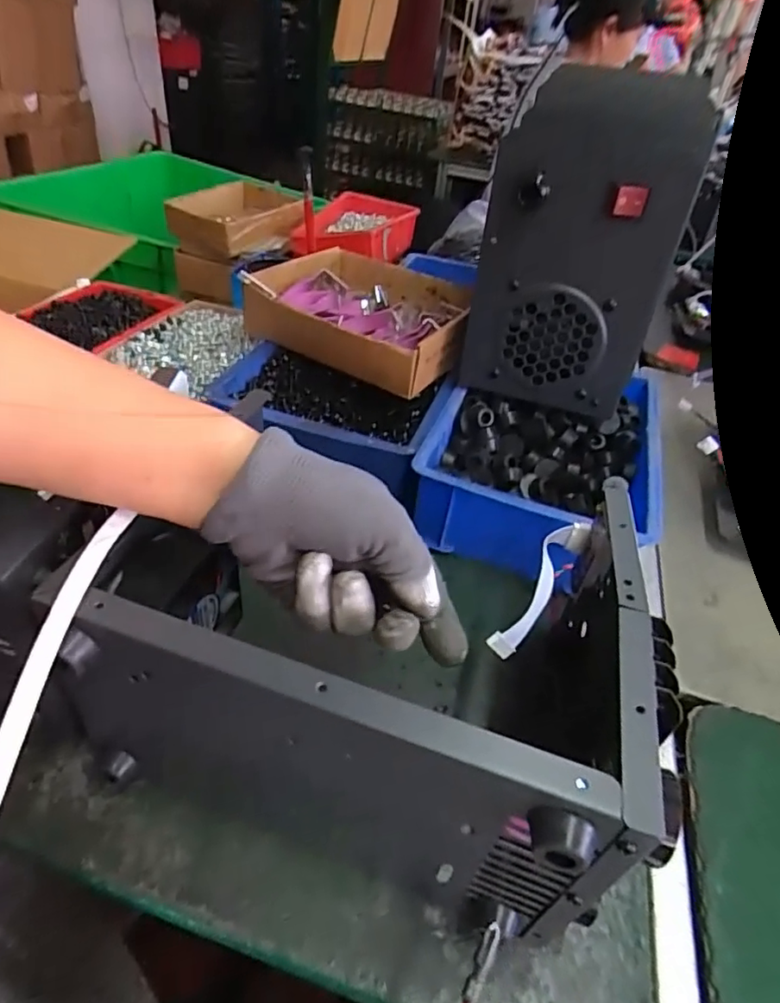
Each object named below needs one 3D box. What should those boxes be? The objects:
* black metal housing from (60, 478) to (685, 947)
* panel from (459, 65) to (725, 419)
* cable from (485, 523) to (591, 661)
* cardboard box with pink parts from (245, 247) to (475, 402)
[{"bbox_3d":[0.000,0.088,0.332,0.255,0.148,0.195,17,40,11],"label":"black metal housing"},{"bbox_3d":[0.160,-0.231,0.528,0.148,0.261,0.166,11,39,4],"label":"panel"},{"bbox_3d":[0.094,0.053,0.359,0.021,0.021,0.102,27,61,22],"label":"cable"},{"bbox_3d":[-0.022,-0.202,0.618,0.216,0.057,0.187,27,43,22],"label":"cardboard box with pink parts"}]

